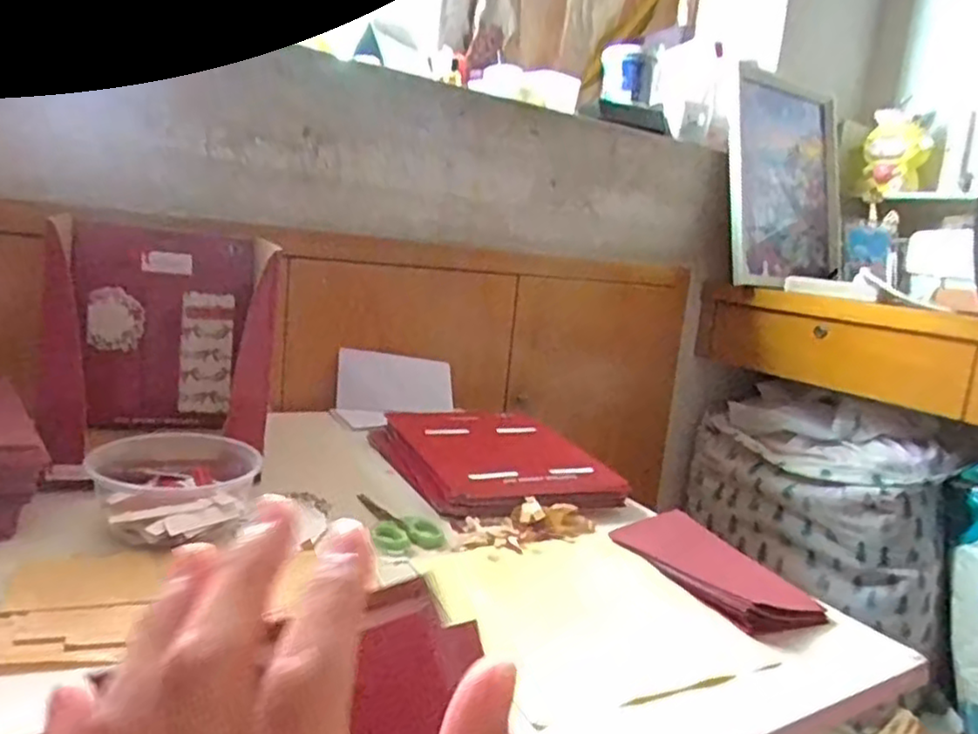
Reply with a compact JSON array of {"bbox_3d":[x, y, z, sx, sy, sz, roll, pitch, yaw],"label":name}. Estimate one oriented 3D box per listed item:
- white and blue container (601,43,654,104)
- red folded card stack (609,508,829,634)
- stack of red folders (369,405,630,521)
[{"bbox_3d":[0.279,-0.593,1.401,0.098,0.108,0.101,6,10,5],"label":"white and blue container"},{"bbox_3d":[0.201,0.179,0.630,0.107,0.018,0.192,0,12,-28],"label":"red folded card stack"},{"bbox_3d":[0.001,0.108,0.823,0.213,0.045,0.278,0,12,-28],"label":"stack of red folders"}]

